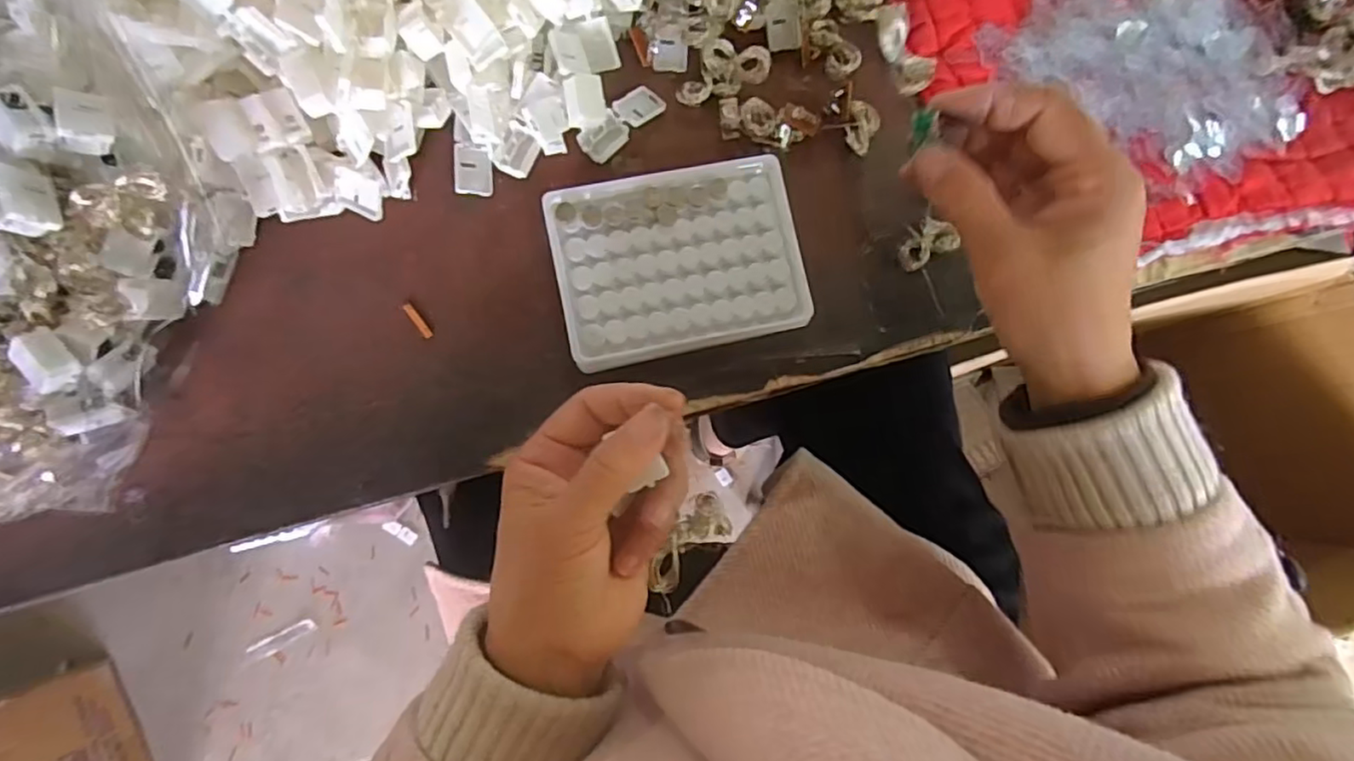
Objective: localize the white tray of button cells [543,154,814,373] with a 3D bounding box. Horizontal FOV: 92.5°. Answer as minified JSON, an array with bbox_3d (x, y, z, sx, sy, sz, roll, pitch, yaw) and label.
[{"bbox_3d":[0.001,-0.065,0.356,0.130,0.022,0.099,-12,85,-5],"label":"white tray of button cells"}]

